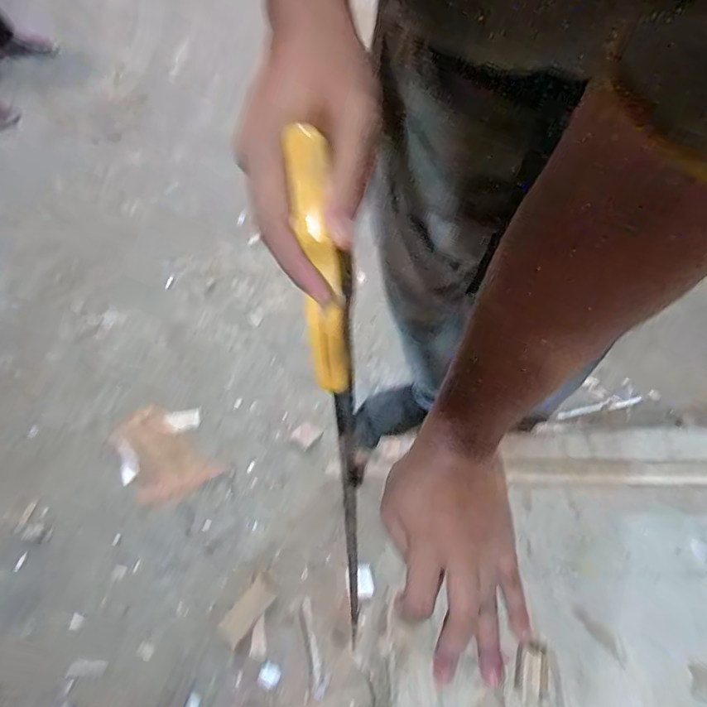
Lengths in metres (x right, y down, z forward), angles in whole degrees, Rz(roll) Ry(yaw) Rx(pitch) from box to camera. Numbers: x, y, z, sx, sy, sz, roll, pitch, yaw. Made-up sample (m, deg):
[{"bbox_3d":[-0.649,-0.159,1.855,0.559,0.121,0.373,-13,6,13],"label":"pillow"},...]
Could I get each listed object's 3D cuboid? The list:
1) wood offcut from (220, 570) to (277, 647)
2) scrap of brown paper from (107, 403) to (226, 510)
[{"bbox_3d":[-0.213,0.517,0.960,0.054,0.021,0.128,34,65,19],"label":"wood offcut"},{"bbox_3d":[-0.466,0.238,1.136,0.177,0.010,0.264,-38,66,-21],"label":"scrap of brown paper"}]

